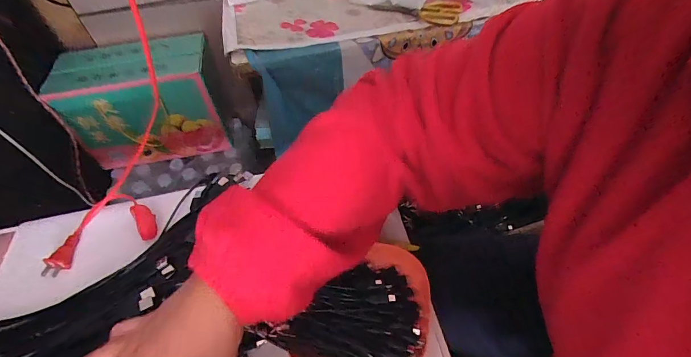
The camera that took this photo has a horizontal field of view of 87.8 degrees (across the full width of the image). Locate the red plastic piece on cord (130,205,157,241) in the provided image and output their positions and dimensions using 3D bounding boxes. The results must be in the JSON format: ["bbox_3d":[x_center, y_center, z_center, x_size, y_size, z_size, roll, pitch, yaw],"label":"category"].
[{"bbox_3d":[-0.254,0.054,0.455,0.023,0.006,0.057,-30,57,-19],"label":"red plastic piece on cord"}]

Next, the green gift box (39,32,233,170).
[{"bbox_3d":[-0.468,-0.188,0.880,0.339,0.234,0.170,-10,52,-5],"label":"green gift box"}]

